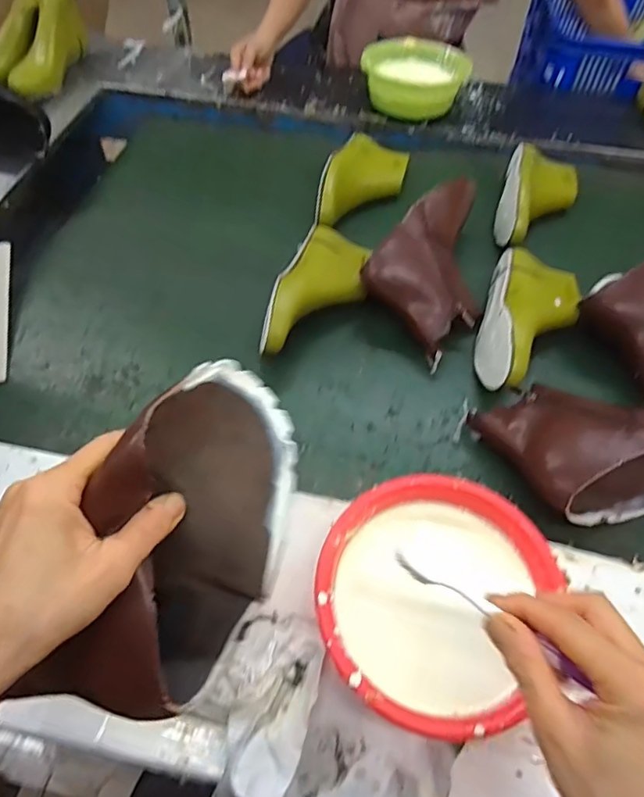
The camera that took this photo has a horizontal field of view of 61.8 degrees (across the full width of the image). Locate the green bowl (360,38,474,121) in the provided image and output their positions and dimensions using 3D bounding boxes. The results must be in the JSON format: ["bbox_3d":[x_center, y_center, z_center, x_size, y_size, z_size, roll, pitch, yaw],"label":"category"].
[{"bbox_3d":[0.162,-0.586,0.975,0.186,0.062,0.190,1,55,-1],"label":"green bowl"}]

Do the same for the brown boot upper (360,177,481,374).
[{"bbox_3d":[0.172,-0.181,0.718,0.138,0.116,0.255,35,62,21],"label":"brown boot upper"}]

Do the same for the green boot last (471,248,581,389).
[{"bbox_3d":[0.260,-0.095,0.677,0.106,0.079,0.239,17,57,10],"label":"green boot last"}]

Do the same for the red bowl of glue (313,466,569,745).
[{"bbox_3d":[0.089,0.169,0.449,0.188,0.079,0.194,27,59,16],"label":"red bowl of glue"}]

